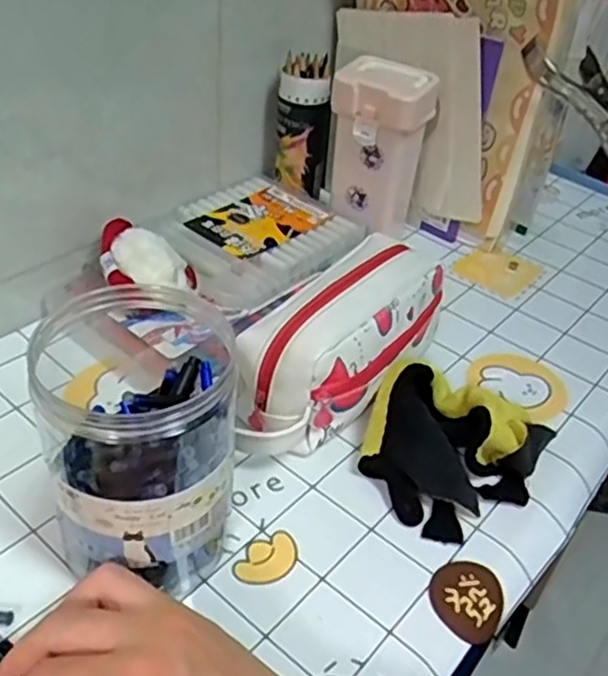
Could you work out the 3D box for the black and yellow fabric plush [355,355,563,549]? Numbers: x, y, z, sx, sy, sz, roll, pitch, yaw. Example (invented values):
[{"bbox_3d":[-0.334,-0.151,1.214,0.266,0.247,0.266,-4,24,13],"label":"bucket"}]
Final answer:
[{"bbox_3d":[0.102,0.071,0.474,0.115,0.045,0.127,19,40,15],"label":"black and yellow fabric plush"}]

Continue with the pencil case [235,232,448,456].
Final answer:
[{"bbox_3d":[0.028,0.006,0.503,0.078,0.097,0.210,27,43,24],"label":"pencil case"}]

